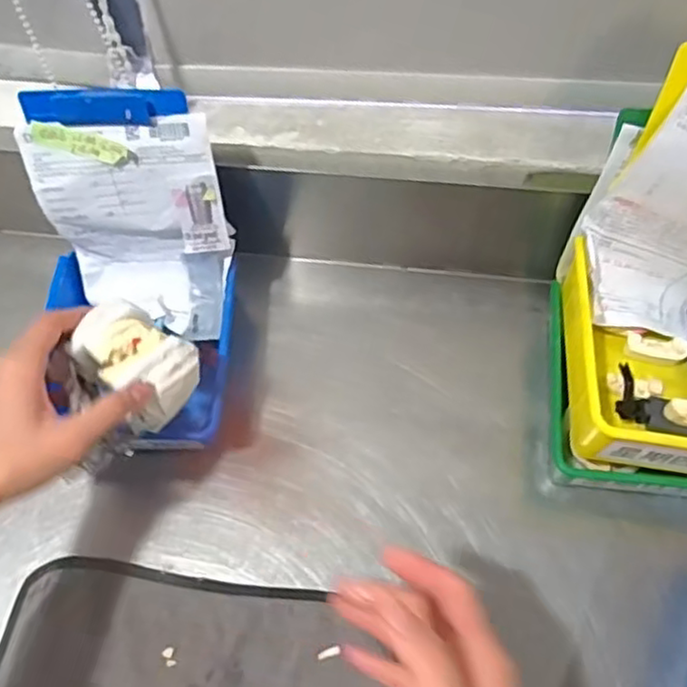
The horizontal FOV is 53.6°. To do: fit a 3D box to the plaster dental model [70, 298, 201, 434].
[{"bbox_3d":[-0.145,0.010,0.485,0.064,0.044,0.085,-39,70,-15],"label":"plaster dental model"}]

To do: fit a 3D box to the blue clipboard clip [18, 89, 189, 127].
[{"bbox_3d":[-0.175,-0.174,0.496,0.118,0.022,0.017,0,65,2],"label":"blue clipboard clip"}]

